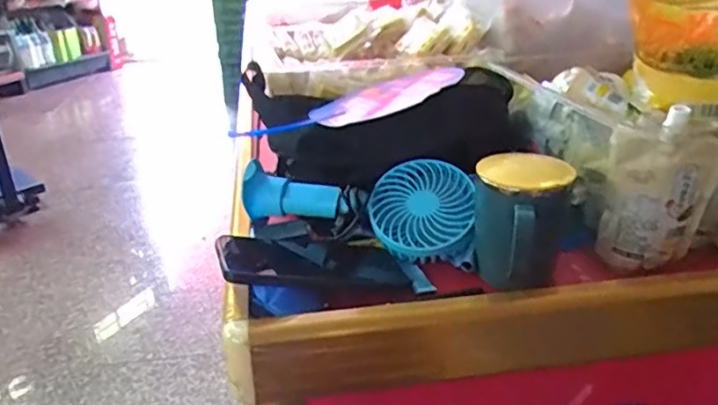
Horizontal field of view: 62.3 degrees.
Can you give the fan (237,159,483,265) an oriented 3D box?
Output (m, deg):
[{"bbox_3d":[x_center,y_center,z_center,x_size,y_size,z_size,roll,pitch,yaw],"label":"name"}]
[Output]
[{"bbox_3d":[0.002,0.003,0.587,0.222,0.067,0.094,7,26,17],"label":"fan"}]

